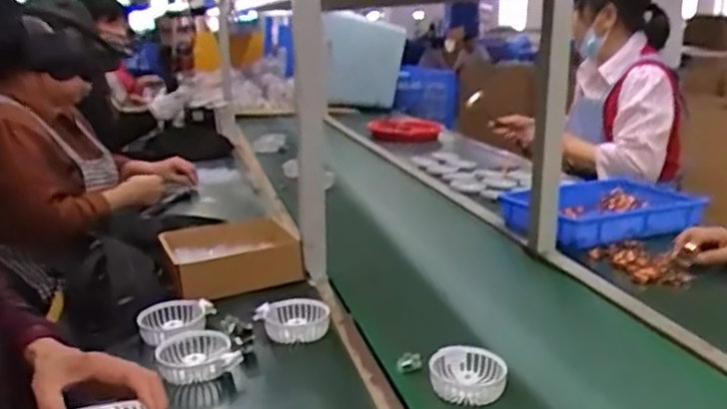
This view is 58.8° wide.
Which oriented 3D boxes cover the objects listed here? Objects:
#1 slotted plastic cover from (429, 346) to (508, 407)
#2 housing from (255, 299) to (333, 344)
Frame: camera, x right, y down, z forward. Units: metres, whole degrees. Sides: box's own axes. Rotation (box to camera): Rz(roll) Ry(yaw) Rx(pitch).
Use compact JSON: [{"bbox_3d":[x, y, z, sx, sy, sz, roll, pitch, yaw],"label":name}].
[{"bbox_3d":[0.123,0.211,0.784,0.096,0.040,0.083,3,16,9],"label":"slotted plastic cover"},{"bbox_3d":[-0.099,0.164,0.906,0.080,0.034,0.097,-14,21,-42],"label":"housing"}]

